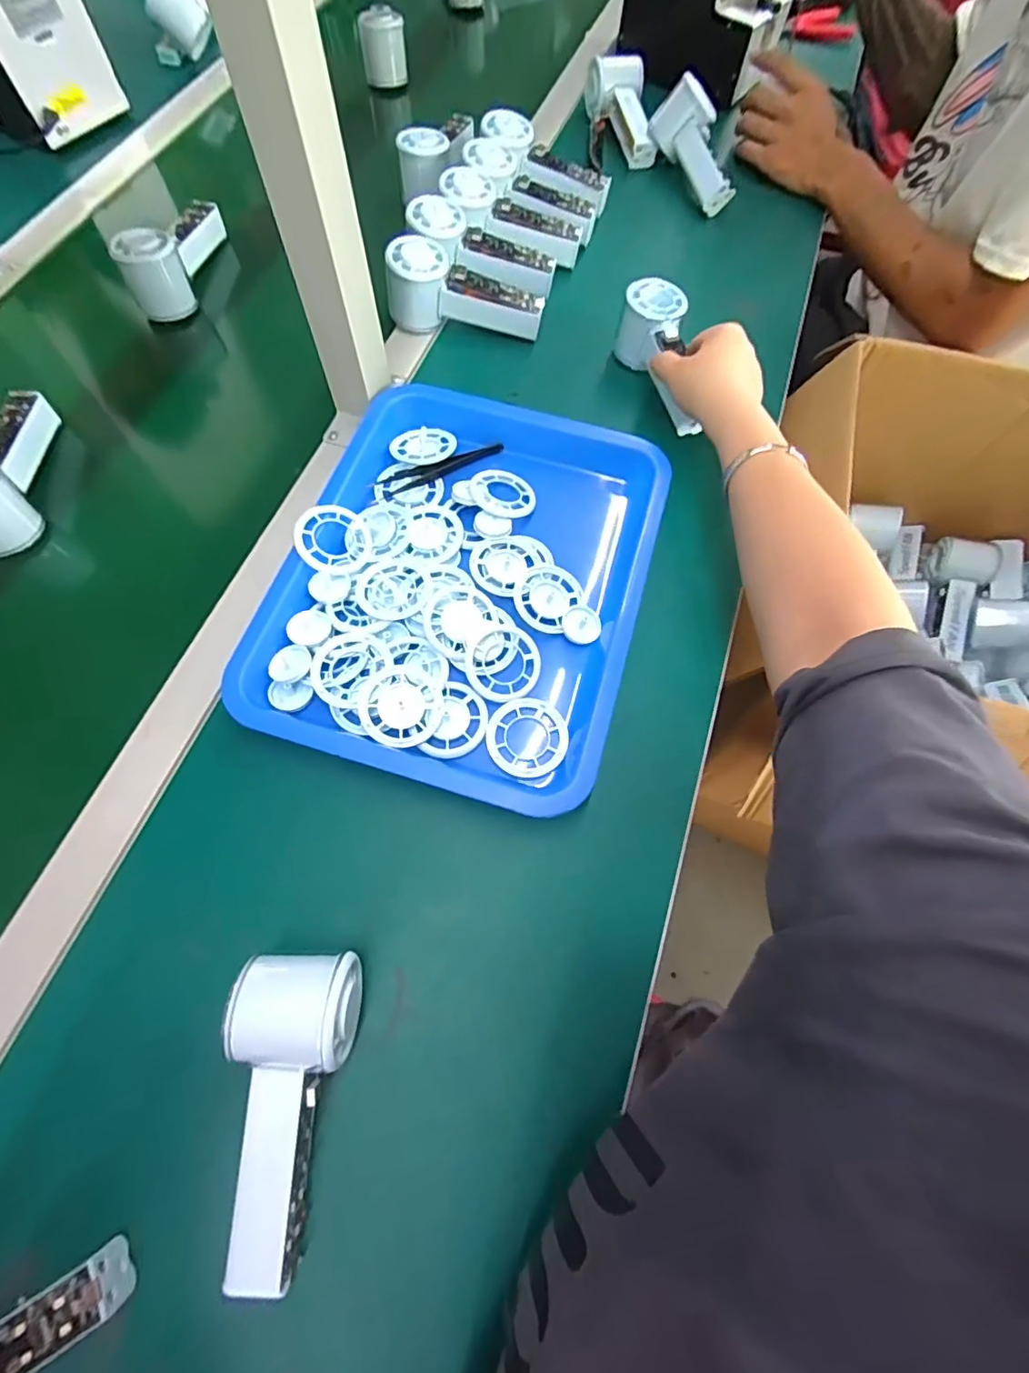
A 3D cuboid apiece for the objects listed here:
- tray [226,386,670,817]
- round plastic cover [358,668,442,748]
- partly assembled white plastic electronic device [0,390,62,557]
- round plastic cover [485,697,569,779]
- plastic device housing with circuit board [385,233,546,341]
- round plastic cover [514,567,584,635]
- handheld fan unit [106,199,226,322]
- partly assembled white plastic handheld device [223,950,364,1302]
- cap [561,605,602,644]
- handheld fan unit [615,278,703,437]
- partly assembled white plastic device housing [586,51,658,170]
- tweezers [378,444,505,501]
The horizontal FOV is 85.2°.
[{"bbox_3d":[-0.029,-0.099,0.449,0.267,0.036,0.363,16,70,3],"label":"tray"},{"bbox_3d":[-0.081,0.014,0.398,0.055,0.010,0.057,1,67,-2],"label":"round plastic cover"},{"bbox_3d":[-0.426,-0.183,0.458,0.045,0.062,0.151,-6,68,-5],"label":"partly assembled white plastic electronic device"},{"bbox_3d":[0.009,0.036,0.405,0.058,0.004,0.059,1,67,-2],"label":"round plastic cover"},{"bbox_3d":[-0.046,-0.387,0.546,0.145,0.059,0.053,2,67,-1],"label":"plastic device housing with circuit board"},{"bbox_3d":[0.026,-0.070,0.440,0.050,0.010,0.055,1,67,-2],"label":"round plastic cover"},{"bbox_3d":[-0.346,-0.443,0.565,0.050,0.059,0.154,6,67,0],"label":"handheld fan unit"},{"bbox_3d":[-0.120,0.227,0.305,0.061,0.062,0.148,-1,67,-3],"label":"partly assembled white plastic handheld device"},{"bbox_3d":[0.052,-0.049,0.432,0.030,0.006,0.029,1,67,-2],"label":"cap"},{"bbox_3d":[0.146,-0.299,0.517,0.054,0.058,0.150,-21,72,-10],"label":"handheld fan unit"},{"bbox_3d":[0.136,-0.708,0.691,0.063,0.044,0.152,-20,87,-10],"label":"partly assembled white plastic device housing"},{"bbox_3d":[-0.063,-0.193,0.488,0.113,0.010,0.021,-27,71,-13],"label":"tweezers"}]

